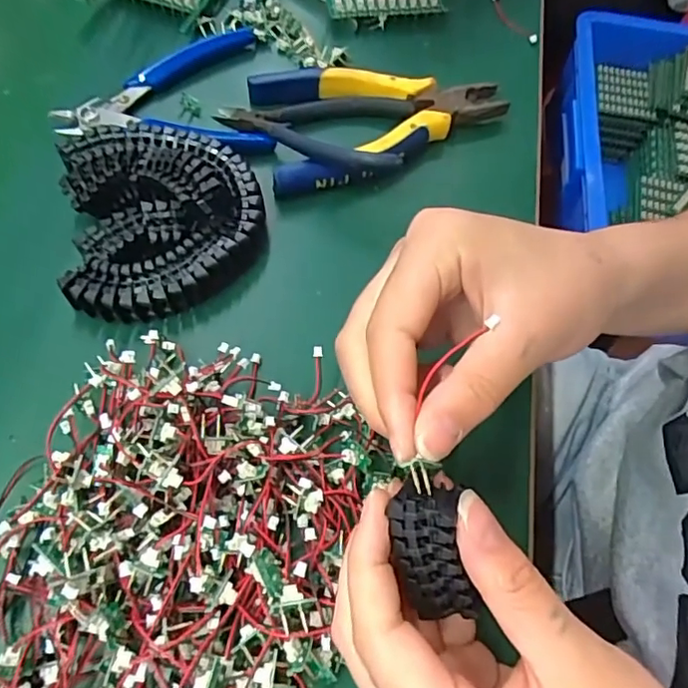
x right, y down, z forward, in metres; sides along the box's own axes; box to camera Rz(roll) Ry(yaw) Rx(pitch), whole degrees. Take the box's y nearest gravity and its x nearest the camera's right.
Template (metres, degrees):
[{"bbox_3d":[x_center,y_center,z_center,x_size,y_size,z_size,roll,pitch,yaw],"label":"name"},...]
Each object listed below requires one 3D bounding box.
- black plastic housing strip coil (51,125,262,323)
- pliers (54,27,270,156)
[{"bbox_3d":[-0.092,-0.070,0.289,0.098,0.032,0.116,-9,64,-7],"label":"black plastic housing strip coil"},{"bbox_3d":[-0.109,-0.153,0.338,0.120,0.019,0.100,-9,64,-7],"label":"pliers"}]

